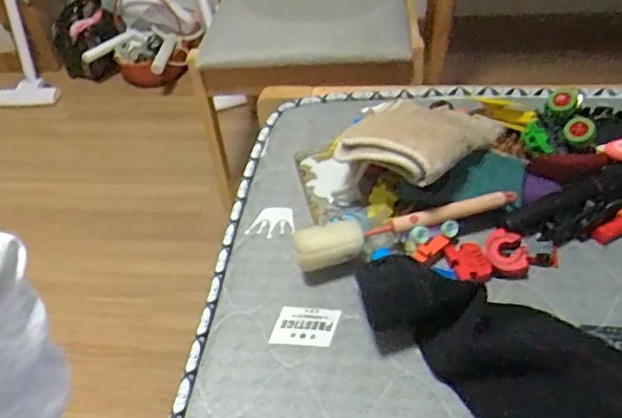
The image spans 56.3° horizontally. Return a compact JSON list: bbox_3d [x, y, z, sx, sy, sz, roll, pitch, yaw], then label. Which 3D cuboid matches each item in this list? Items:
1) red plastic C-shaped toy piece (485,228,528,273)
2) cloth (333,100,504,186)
[{"bbox_3d":[0.221,0.047,0.659,0.047,0.014,0.047,9,69,26],"label":"red plastic C-shaped toy piece"},{"bbox_3d":[0.119,-0.097,0.702,0.161,0.041,0.156,28,53,32],"label":"cloth"}]

